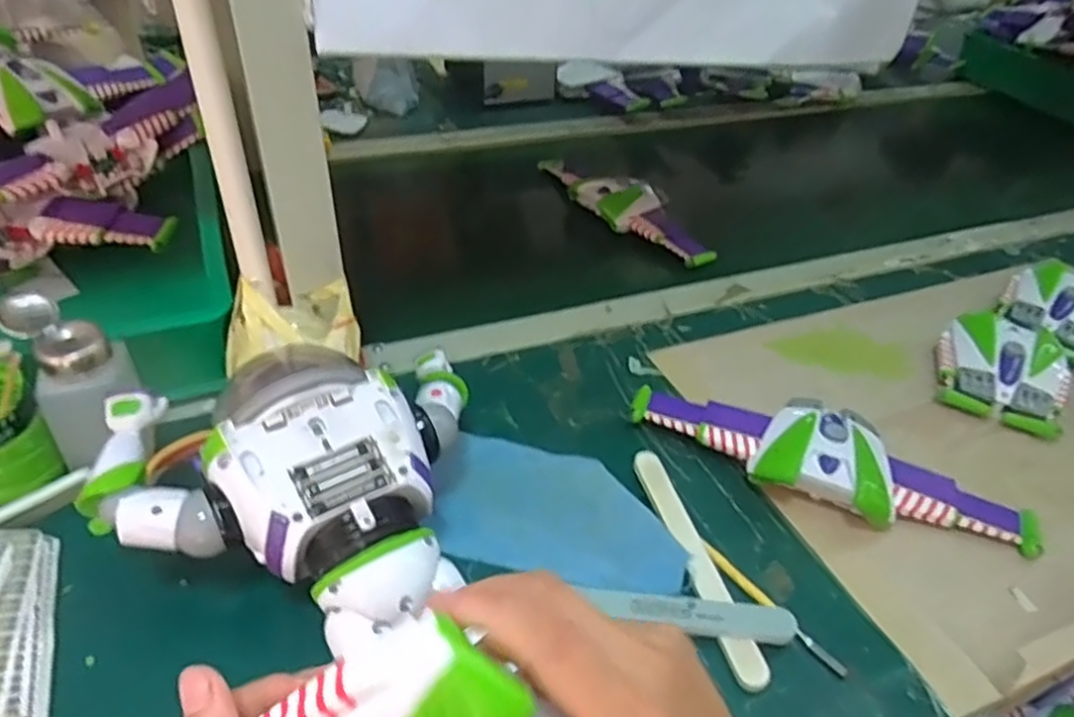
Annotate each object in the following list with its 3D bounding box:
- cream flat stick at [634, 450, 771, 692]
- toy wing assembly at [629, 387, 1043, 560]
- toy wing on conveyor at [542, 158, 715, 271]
[{"bbox_3d":[0.105,0.130,0.470,0.022,0.008,0.177,-15,44,-8],"label":"cream flat stick"},{"bbox_3d":[0.215,0.071,0.532,0.292,0.039,0.099,15,41,12],"label":"toy wing assembly"},{"bbox_3d":[0.102,-0.195,0.860,0.089,0.037,0.289,-26,49,-32],"label":"toy wing on conveyor"}]

